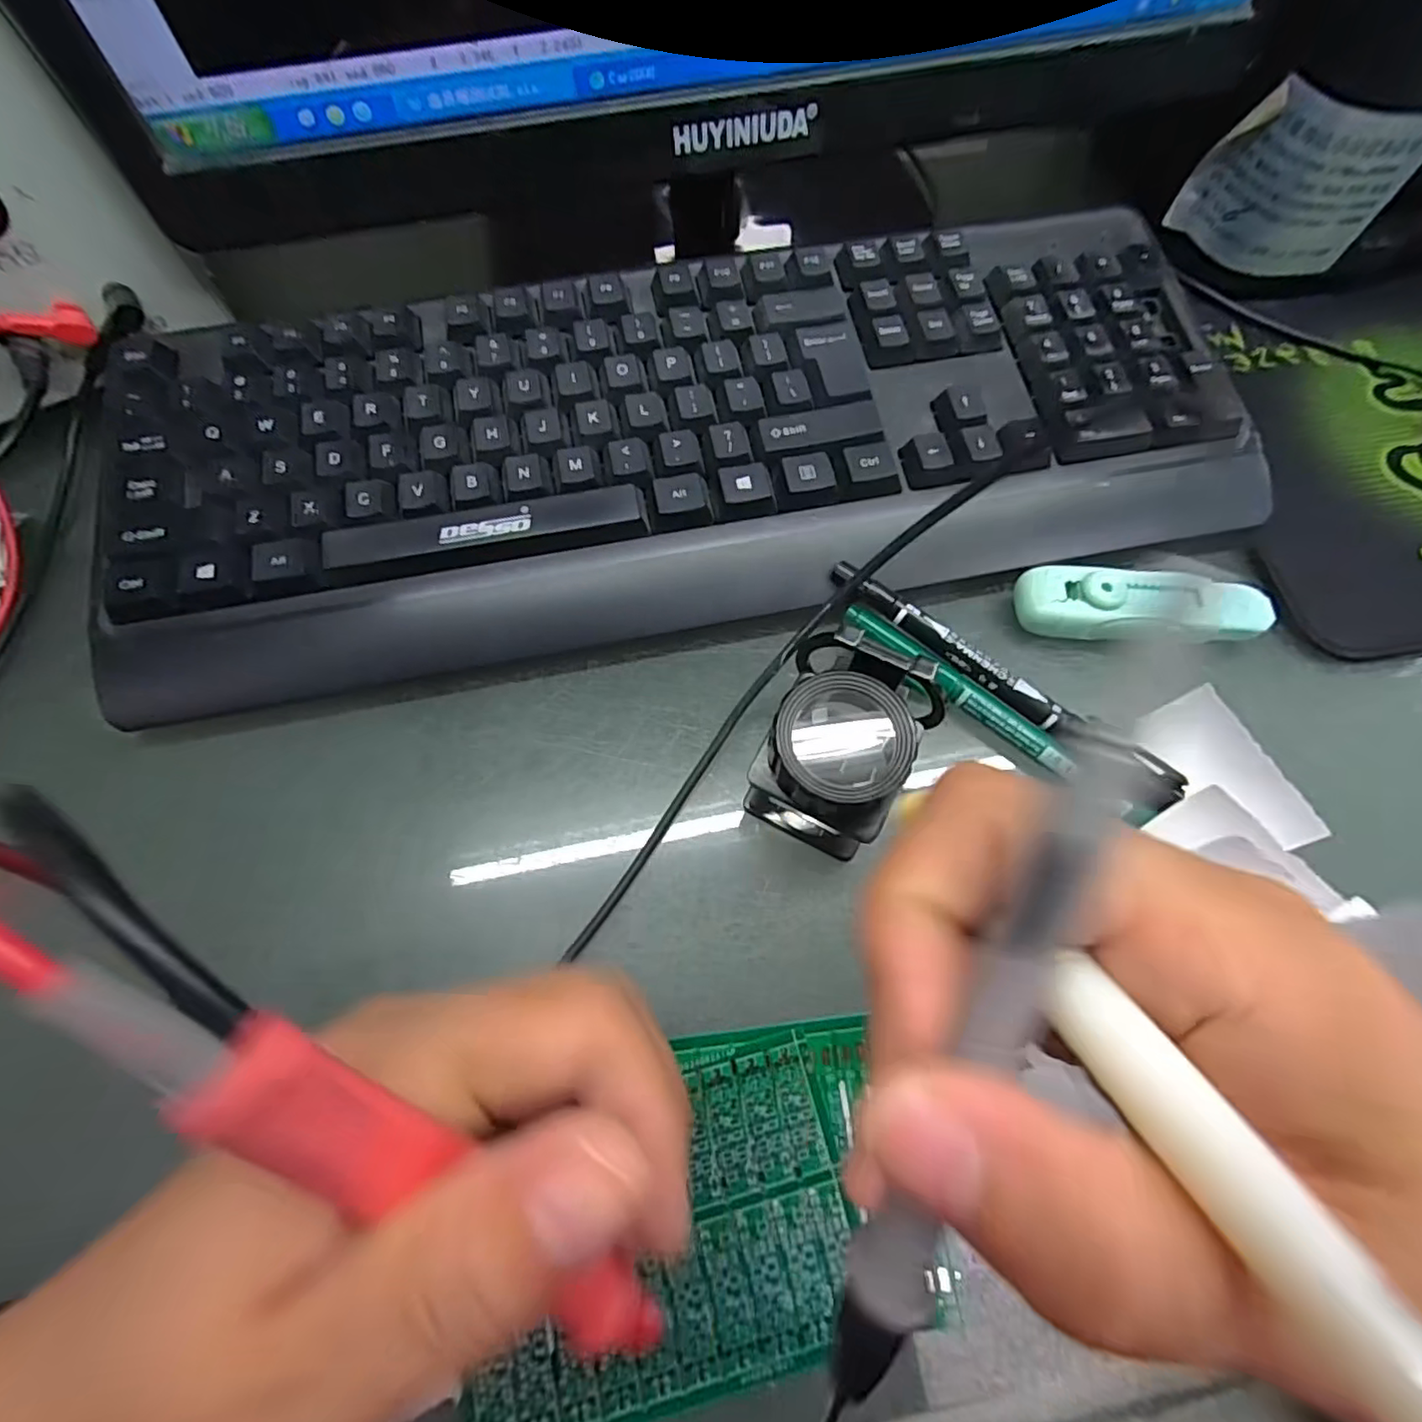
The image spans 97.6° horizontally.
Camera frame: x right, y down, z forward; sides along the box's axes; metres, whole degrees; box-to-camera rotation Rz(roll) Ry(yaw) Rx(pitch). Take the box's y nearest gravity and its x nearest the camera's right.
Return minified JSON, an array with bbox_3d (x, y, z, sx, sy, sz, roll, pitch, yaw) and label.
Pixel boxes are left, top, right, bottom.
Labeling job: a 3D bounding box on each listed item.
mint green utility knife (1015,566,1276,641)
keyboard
[{"bbox_3d":[0.160,-0.038,0.231,0.087,0.016,0.023,5,68,3],"label":"mint green utility knife"},{"bbox_3d":[-0.007,-0.109,0.241,0.424,0.029,0.154,-12,68,-4],"label":"keyboard"}]

